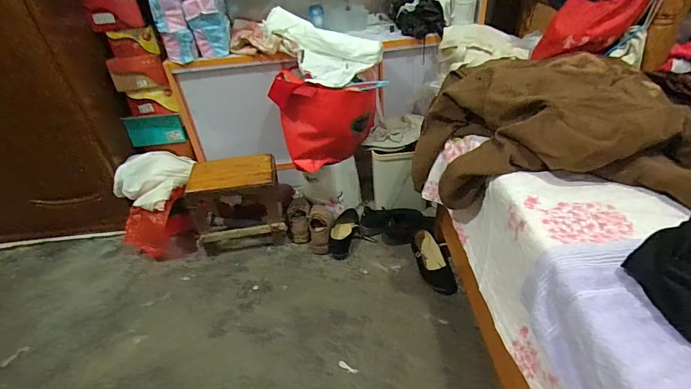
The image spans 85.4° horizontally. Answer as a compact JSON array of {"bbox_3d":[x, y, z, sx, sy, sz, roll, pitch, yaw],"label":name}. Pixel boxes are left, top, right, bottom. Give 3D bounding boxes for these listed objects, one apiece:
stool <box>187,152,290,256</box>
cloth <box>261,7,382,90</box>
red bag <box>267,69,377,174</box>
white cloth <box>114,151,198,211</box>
[{"bbox_3d":[-0.384,0.025,1.352,0.313,0.297,0.185,-9,37,-4],"label":"stool"},{"bbox_3d":[-0.089,-0.498,1.267,0.367,0.184,0.219,17,43,27],"label":"cloth"},{"bbox_3d":[-0.068,-0.259,1.298,0.332,0.295,0.194,3,38,11],"label":"red bag"},{"bbox_3d":[-0.659,-0.081,1.356,0.266,0.115,0.268,10,40,20],"label":"white cloth"}]

